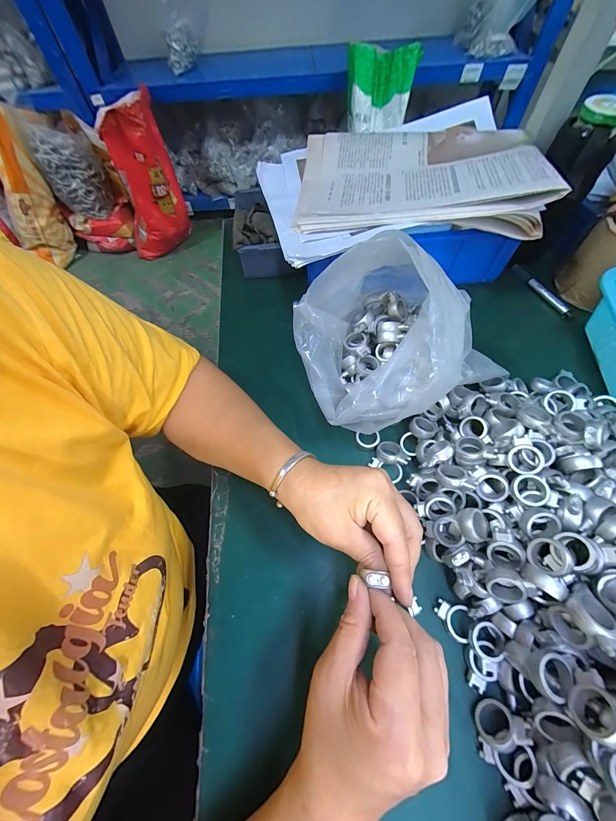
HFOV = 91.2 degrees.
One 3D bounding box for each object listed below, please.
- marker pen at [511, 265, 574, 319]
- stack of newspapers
[{"bbox_3d":[0.326,-0.169,0.421,0.017,0.011,0.104,-24,62,-10],"label":"marker pen"},{"bbox_3d":[0.127,-0.298,0.375,0.277,0.044,0.200,4,61,5],"label":"stack of newspapers"}]

